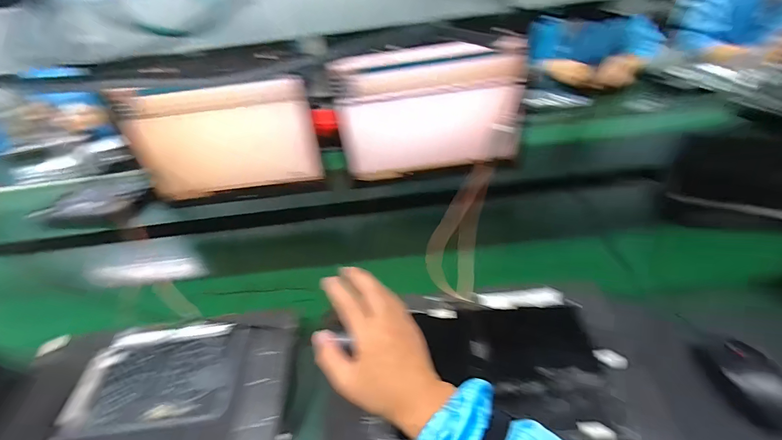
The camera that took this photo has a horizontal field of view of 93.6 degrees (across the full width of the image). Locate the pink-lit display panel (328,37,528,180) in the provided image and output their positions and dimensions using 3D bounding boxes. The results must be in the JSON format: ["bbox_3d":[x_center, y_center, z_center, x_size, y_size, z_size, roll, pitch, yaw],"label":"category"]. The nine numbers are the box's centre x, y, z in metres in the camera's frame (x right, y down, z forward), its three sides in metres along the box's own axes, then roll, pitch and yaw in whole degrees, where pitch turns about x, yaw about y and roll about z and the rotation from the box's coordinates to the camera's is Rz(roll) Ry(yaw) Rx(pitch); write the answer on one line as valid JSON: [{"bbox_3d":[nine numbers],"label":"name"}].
[{"bbox_3d":[0.083,-0.205,0.722,0.356,0.256,0.049,-8,38,0],"label":"pink-lit display panel"}]

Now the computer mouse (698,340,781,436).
[{"bbox_3d":[0.428,0.195,0.433,0.056,0.032,0.110,-2,38,6],"label":"computer mouse"}]

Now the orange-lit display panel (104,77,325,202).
[{"bbox_3d":[-0.336,-0.160,0.757,0.348,0.231,0.060,-3,38,5],"label":"orange-lit display panel"}]

